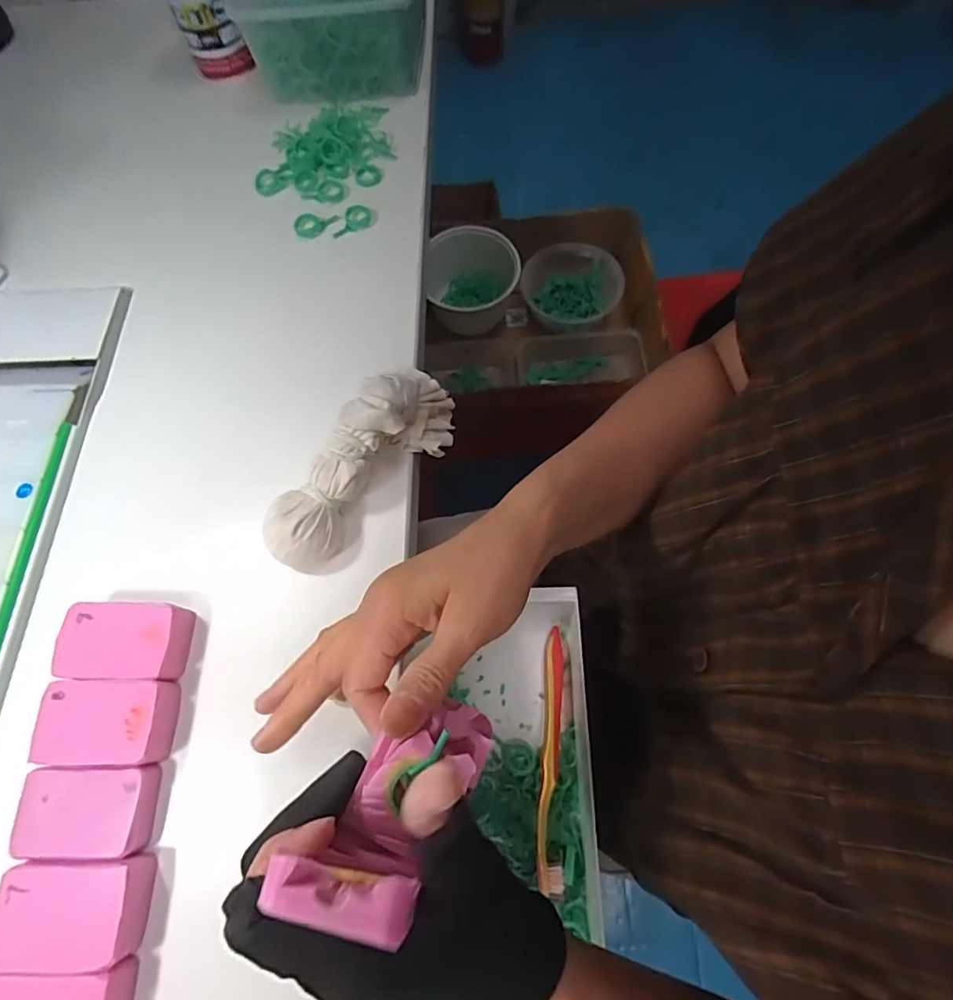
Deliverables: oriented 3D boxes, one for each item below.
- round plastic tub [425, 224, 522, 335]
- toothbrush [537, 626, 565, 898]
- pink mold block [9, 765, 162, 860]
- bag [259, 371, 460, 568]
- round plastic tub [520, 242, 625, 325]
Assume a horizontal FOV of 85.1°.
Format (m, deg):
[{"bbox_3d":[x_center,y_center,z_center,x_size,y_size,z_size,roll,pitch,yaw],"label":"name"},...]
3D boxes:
[{"bbox_3d":[-0.005,-0.286,0.700,0.121,0.088,0.124,-1,69,3],"label":"round plastic tub"},{"bbox_3d":[0.057,0.189,0.395,0.017,0.013,0.173,3,69,4],"label":"toothbrush"},{"bbox_3d":[-0.219,0.175,0.294,0.071,0.021,0.044,-1,69,3],"label":"pink mold block"},{"bbox_3d":[-0.083,-0.029,0.355,0.061,0.052,0.163,38,76,15],"label":"bag"},{"bbox_3d":[0.126,-0.286,0.704,0.125,0.057,0.122,-1,69,3],"label":"round plastic tub"}]

